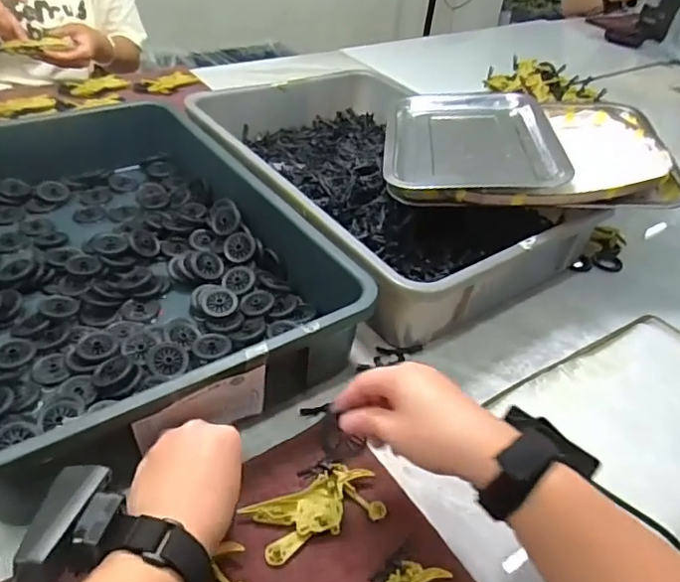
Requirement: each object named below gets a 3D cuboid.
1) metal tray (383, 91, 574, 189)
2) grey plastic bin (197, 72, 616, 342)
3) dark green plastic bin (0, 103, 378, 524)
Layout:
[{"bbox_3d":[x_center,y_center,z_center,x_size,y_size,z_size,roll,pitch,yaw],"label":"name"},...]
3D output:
[{"bbox_3d":[0.167,-0.201,0.721,0.206,0.022,0.294,2,39,7],"label":"metal tray"},{"bbox_3d":[0.051,-0.158,0.759,0.347,0.102,0.500,-22,47,-30],"label":"grey plastic bin"},{"bbox_3d":[-0.253,-0.052,0.600,0.358,0.108,0.529,-22,48,-30],"label":"dark green plastic bin"}]

